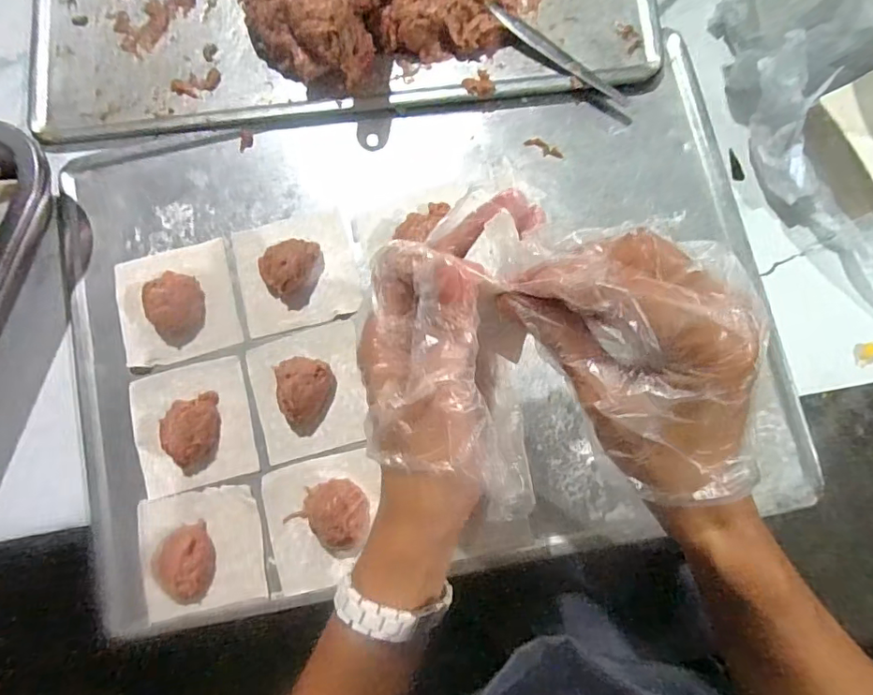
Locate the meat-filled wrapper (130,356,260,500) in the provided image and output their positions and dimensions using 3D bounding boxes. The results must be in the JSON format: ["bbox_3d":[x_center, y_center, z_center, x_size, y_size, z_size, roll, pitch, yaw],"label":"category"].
[{"bbox_3d":[-0.163,0.051,0.338,0.076,0.024,0.079,-14,82,1],"label":"meat-filled wrapper"}]

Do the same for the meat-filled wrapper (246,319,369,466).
[{"bbox_3d":[-0.084,0.028,0.335,0.076,0.027,0.078,-15,82,1],"label":"meat-filled wrapper"}]

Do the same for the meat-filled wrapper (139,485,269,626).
[{"bbox_3d":[-0.150,0.129,0.330,0.076,0.016,0.074,-11,82,2],"label":"meat-filled wrapper"}]

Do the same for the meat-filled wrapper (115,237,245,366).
[{"bbox_3d":[-0.179,-0.031,0.354,0.079,0.017,0.077,-14,82,1],"label":"meat-filled wrapper"}]

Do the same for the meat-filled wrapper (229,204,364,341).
[{"bbox_3d":[-0.096,-0.054,0.350,0.081,0.022,0.077,-13,82,1],"label":"meat-filled wrapper"}]

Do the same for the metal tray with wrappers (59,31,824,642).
[{"bbox_3d":[-0.016,-0.015,0.342,0.453,0.023,0.315,-10,82,2],"label":"metal tray with wrappers"}]

